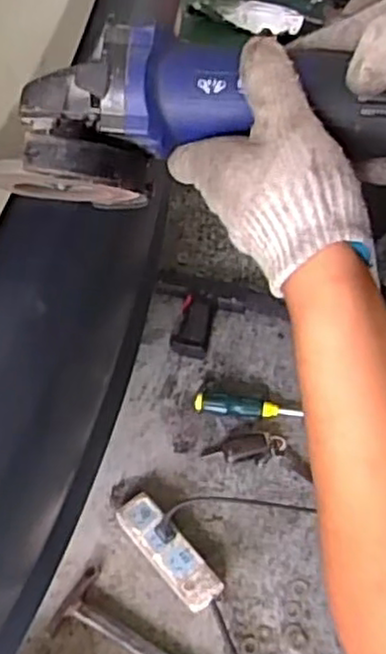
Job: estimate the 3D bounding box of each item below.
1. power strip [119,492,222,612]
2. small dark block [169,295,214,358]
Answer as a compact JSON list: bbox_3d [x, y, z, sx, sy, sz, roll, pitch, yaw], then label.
[{"bbox_3d":[-0.034,0.299,0.950,0.051,0.038,0.172,-34,59,-23],"label":"power strip"},{"bbox_3d":[0.000,-0.003,1.185,0.062,0.039,0.108,10,53,8],"label":"small dark block"}]

